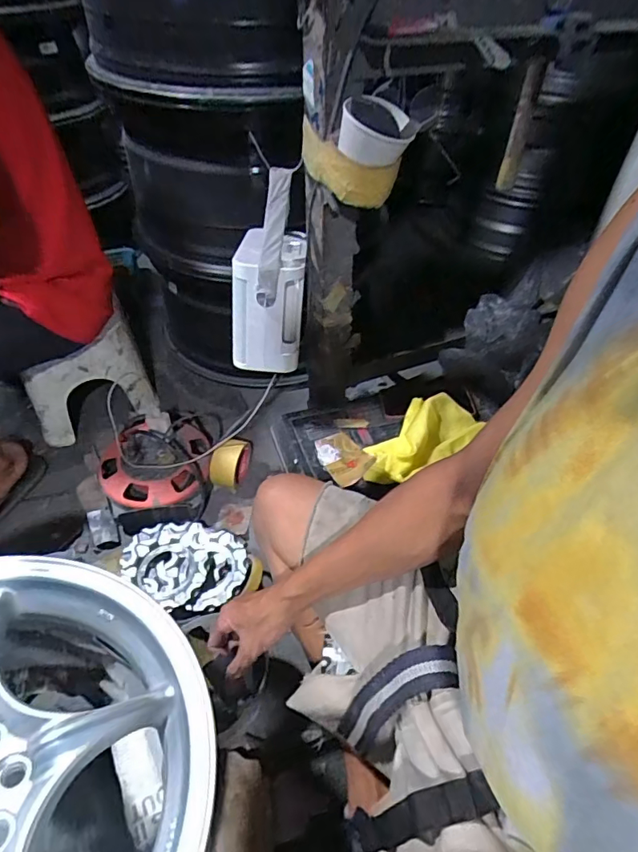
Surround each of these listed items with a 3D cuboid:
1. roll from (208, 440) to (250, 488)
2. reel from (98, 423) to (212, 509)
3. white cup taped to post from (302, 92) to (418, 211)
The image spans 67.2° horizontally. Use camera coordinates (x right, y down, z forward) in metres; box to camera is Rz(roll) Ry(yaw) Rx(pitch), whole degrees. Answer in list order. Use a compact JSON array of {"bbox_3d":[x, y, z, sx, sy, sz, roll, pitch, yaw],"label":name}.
[{"bbox_3d":[-0.175,0.072,0.952,0.053,0.095,0.093,16,49,11],"label":"roll"},{"bbox_3d":[-0.313,0.065,0.907,0.202,0.118,0.192,-7,48,-10],"label":"reel"},{"bbox_3d":[0.043,-0.324,0.562,0.121,0.107,0.099,1,48,-2],"label":"white cup taped to post"}]

